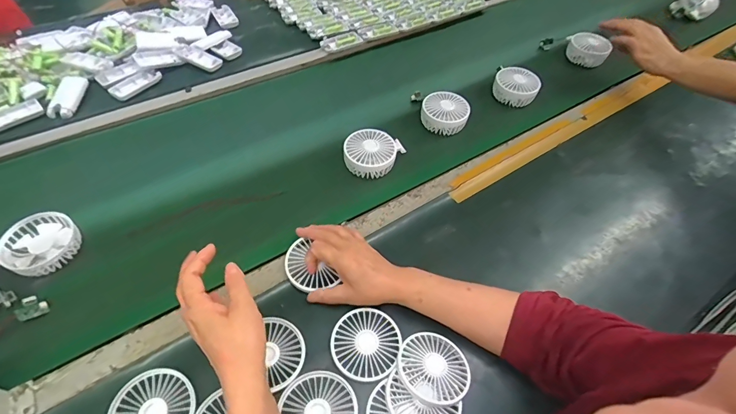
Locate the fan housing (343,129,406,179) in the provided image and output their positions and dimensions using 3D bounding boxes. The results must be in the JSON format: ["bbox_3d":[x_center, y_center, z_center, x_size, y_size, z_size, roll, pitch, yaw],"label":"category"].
[{"bbox_3d":[0.007,-0.091,0.648,0.088,0.044,0.088,27,56,16],"label":"fan housing"}]

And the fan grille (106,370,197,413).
[{"bbox_3d":[-0.242,0.230,0.420,0.093,0.007,0.085,2,53,-2],"label":"fan grille"}]

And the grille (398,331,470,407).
[{"bbox_3d":[0.079,0.190,0.452,0.083,0.021,0.083,2,53,-2],"label":"grille"}]

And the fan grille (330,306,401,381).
[{"bbox_3d":[-0.003,0.170,0.474,0.084,0.009,0.084,2,53,-2],"label":"fan grille"}]

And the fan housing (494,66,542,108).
[{"bbox_3d":[0.305,-0.248,0.782,0.091,0.052,0.083,25,56,15],"label":"fan housing"}]

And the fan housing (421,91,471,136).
[{"bbox_3d":[0.146,-0.178,0.717,0.089,0.045,0.071,14,54,7],"label":"fan housing"}]

